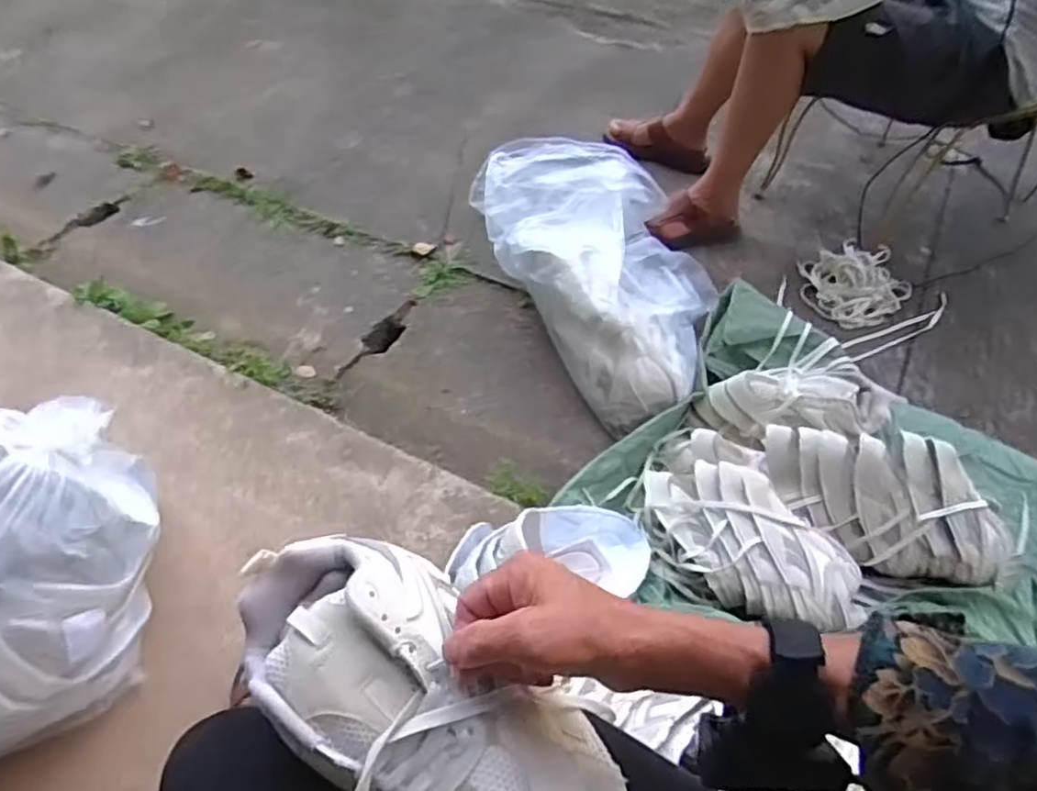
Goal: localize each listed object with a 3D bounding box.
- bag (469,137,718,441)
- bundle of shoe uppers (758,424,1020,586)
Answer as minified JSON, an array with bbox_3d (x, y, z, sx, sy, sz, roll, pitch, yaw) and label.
[{"bbox_3d":[0.130,-0.233,1.124,0.283,0.130,0.609,-21,54,-15],"label":"bag"},{"bbox_3d":[0.411,0.115,0.771,0.265,0.101,0.110,16,53,13],"label":"bundle of shoe uppers"}]

